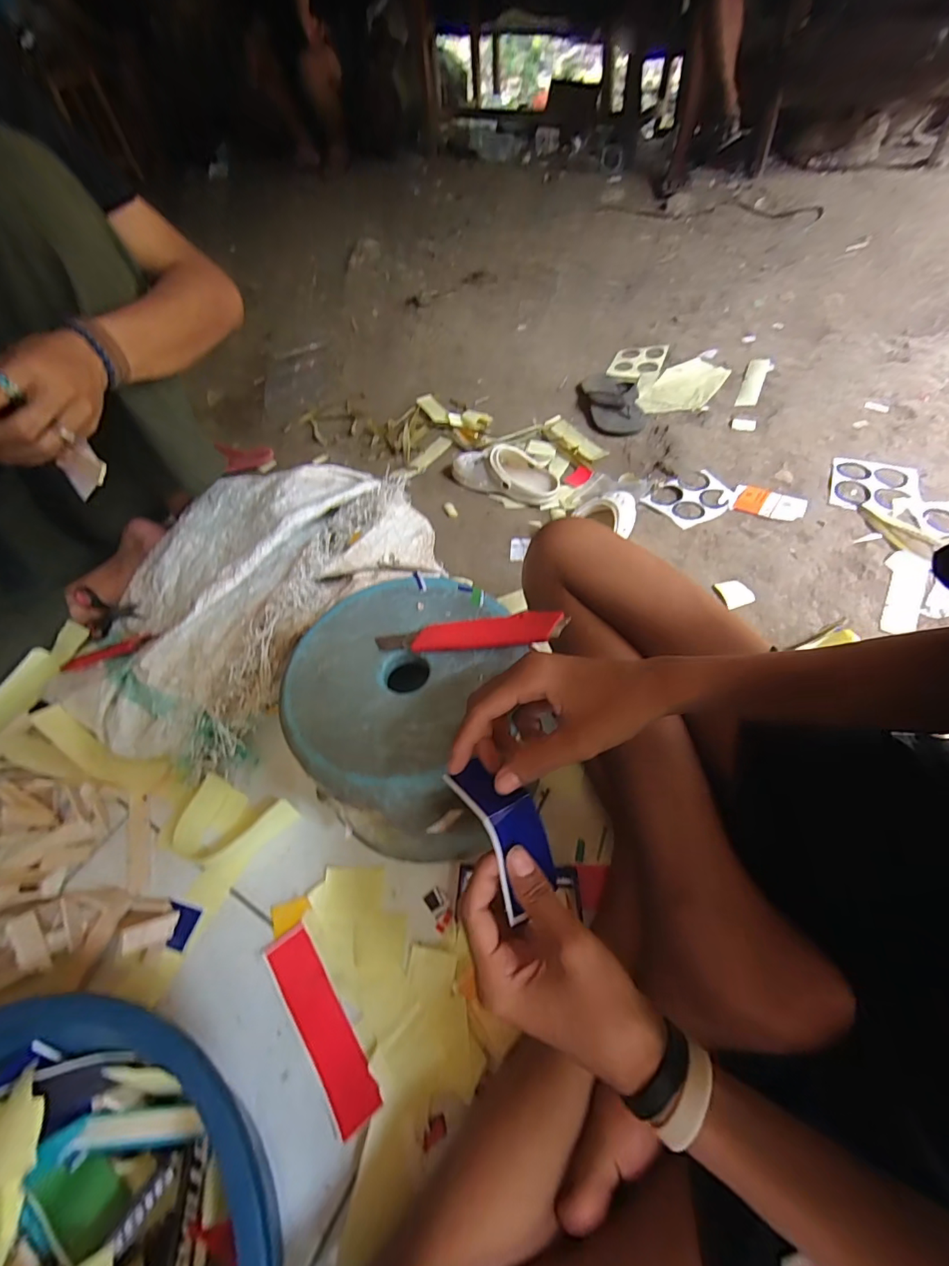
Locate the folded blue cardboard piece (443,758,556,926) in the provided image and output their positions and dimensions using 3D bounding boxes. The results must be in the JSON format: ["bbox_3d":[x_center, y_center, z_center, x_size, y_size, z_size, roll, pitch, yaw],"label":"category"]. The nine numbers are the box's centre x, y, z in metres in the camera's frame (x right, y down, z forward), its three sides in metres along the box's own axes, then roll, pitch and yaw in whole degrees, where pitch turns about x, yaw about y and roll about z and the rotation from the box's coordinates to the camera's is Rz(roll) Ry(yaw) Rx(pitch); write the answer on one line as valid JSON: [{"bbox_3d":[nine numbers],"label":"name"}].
[{"bbox_3d":[0.021,0.129,0.328,0.047,0.023,0.095,-28,73,-17],"label":"folded blue cardboard piece"}]

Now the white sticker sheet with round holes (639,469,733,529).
[{"bbox_3d":[0.412,-0.261,0.944,0.138,0.010,0.137,-30,51,-9],"label":"white sticker sheet with round holes"}]

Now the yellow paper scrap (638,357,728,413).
[{"bbox_3d":[0.493,-0.598,1.186,0.187,0.030,0.213,20,59,19],"label":"yellow paper scrap"}]

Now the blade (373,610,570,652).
[{"bbox_3d":[-0.004,0.000,0.453,0.172,0.007,0.030,-5,62,8],"label":"blade"}]

